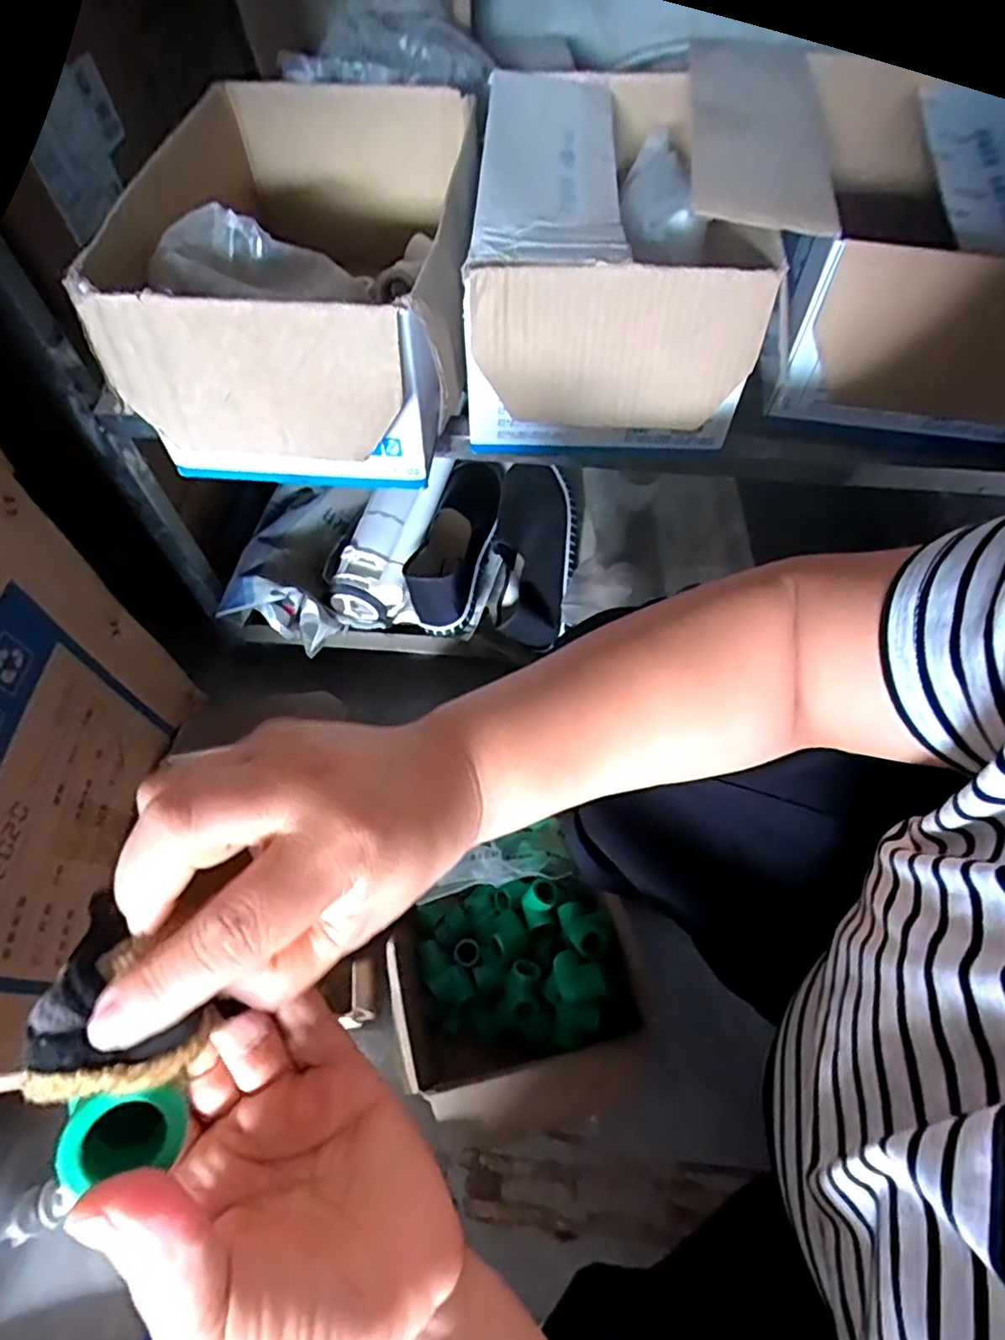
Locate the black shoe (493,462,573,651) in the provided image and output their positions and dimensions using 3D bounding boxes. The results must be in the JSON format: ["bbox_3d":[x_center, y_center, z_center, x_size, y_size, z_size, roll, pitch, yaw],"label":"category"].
[{"bbox_3d":[0.040,-0.155,0.828,0.098,0.075,0.249,3,79,3],"label":"black shoe"}]

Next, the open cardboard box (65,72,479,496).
[{"bbox_3d":[-0.145,-0.309,0.526,0.242,0.142,0.340,1,58,2],"label":"open cardboard box"}]

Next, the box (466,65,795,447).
[{"bbox_3d":[0.085,-0.326,0.537,0.201,0.150,0.312,3,58,3],"label":"box"}]

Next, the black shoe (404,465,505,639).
[{"bbox_3d":[-0.058,-0.152,0.843,0.077,0.101,0.212,17,82,11],"label":"black shoe"}]

